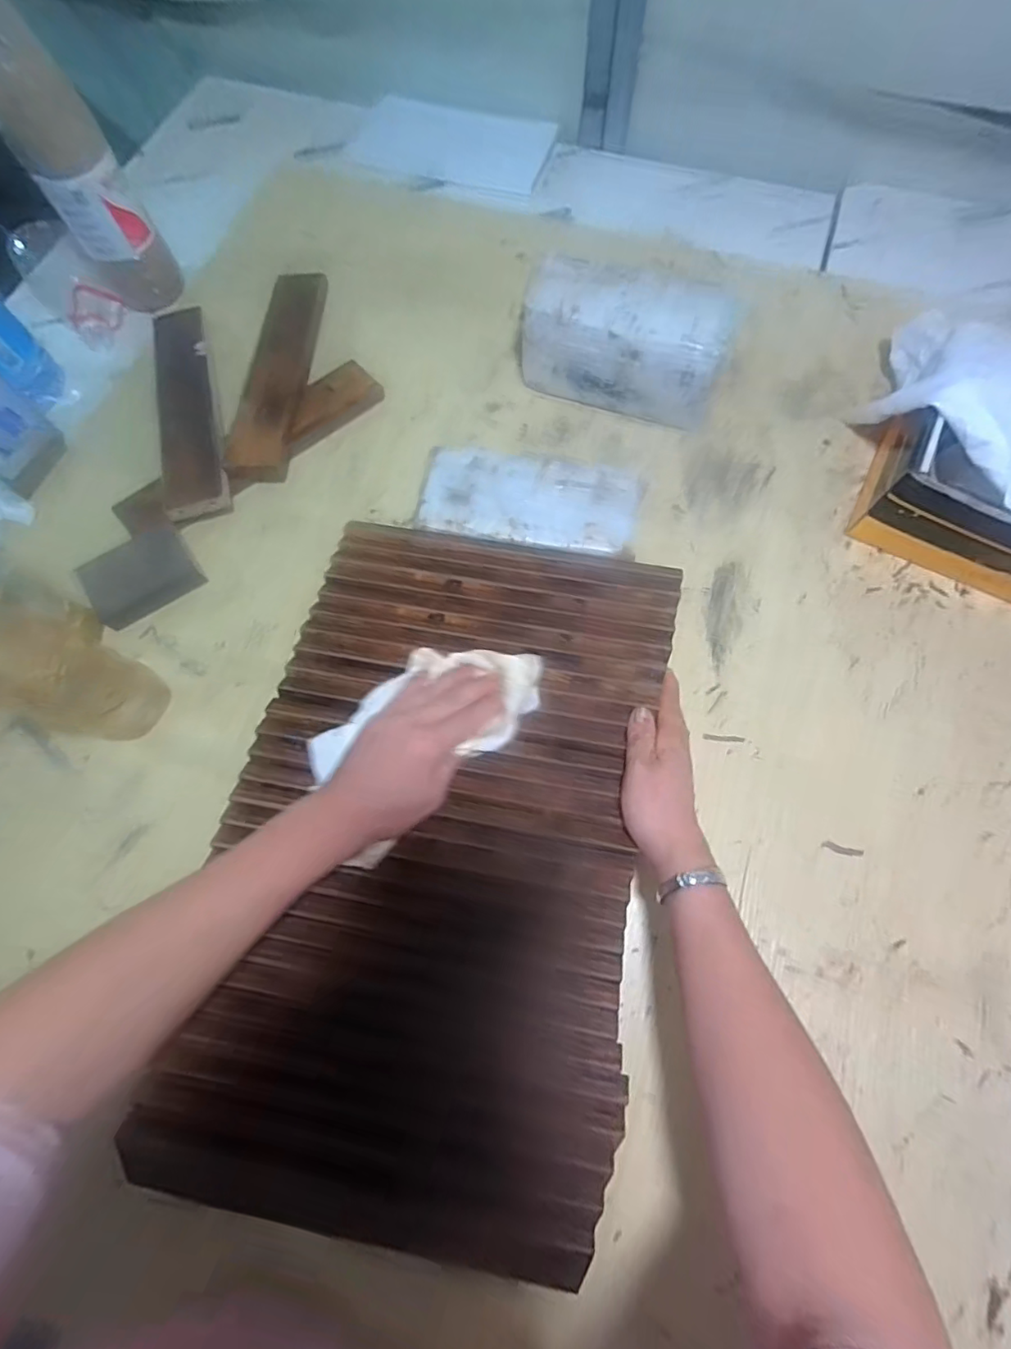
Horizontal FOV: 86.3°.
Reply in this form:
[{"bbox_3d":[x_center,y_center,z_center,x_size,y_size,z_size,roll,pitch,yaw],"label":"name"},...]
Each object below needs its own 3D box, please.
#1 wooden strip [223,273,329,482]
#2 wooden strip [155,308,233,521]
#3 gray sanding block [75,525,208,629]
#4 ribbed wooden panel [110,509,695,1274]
[{"bbox_3d":[-0.257,-0.343,0.605,0.063,0.017,0.291,2,70,2],"label":"wooden strip"},{"bbox_3d":[-0.351,-0.299,0.592,0.065,0.010,0.287,-16,71,-5],"label":"wooden strip"},{"bbox_3d":[-0.362,-0.102,0.535,0.096,0.026,0.079,-36,74,-11],"label":"gray sanding block"},{"bbox_3d":[-0.051,0.115,0.415,0.307,0.026,0.498,11,71,5],"label":"ribbed wooden panel"}]

